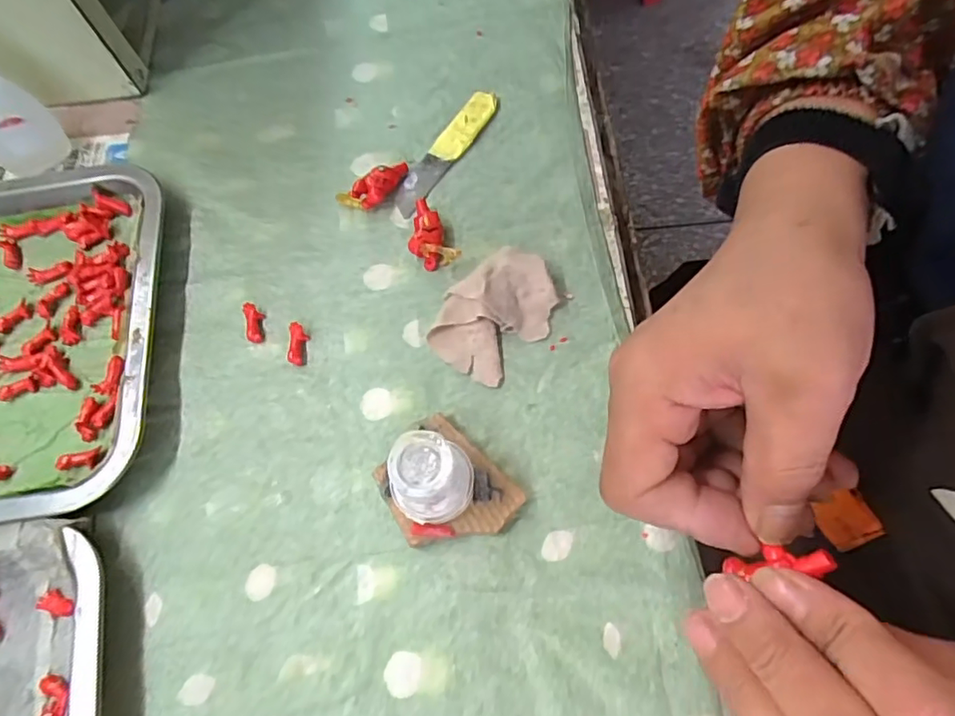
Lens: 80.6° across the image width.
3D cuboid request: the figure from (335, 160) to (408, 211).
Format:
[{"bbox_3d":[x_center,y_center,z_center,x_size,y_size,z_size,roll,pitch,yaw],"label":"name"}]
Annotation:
[{"bbox_3d":[-0.062,-0.105,0.342,0.047,0.015,0.022,-28,69,-9],"label":"figure"}]

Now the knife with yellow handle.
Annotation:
[{"bbox_3d":[-0.021,-0.132,0.354,0.023,0.006,0.101,31,72,15],"label":"knife with yellow handle"}]

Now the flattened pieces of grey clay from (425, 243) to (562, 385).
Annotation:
[{"bbox_3d":[0.011,-0.025,0.303,0.072,0.019,0.050,-43,72,-14],"label":"flattened pieces of grey clay"}]

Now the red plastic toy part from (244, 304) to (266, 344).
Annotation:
[{"bbox_3d":[-0.125,-0.020,0.317,0.010,0.007,0.023,-14,67,-3],"label":"red plastic toy part"}]

